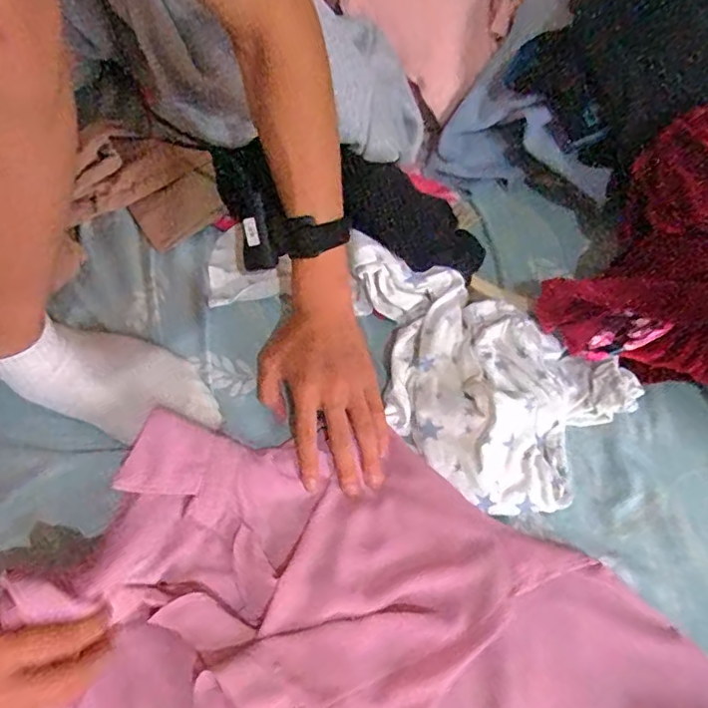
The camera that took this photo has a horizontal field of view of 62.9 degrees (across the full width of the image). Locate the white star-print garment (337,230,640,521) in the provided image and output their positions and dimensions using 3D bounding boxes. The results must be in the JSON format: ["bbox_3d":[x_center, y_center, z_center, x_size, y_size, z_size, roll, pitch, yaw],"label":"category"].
[{"bbox_3d":[0.106,0.006,0.557,0.286,0.062,0.196,37,62,19],"label":"white star-print garment"}]

